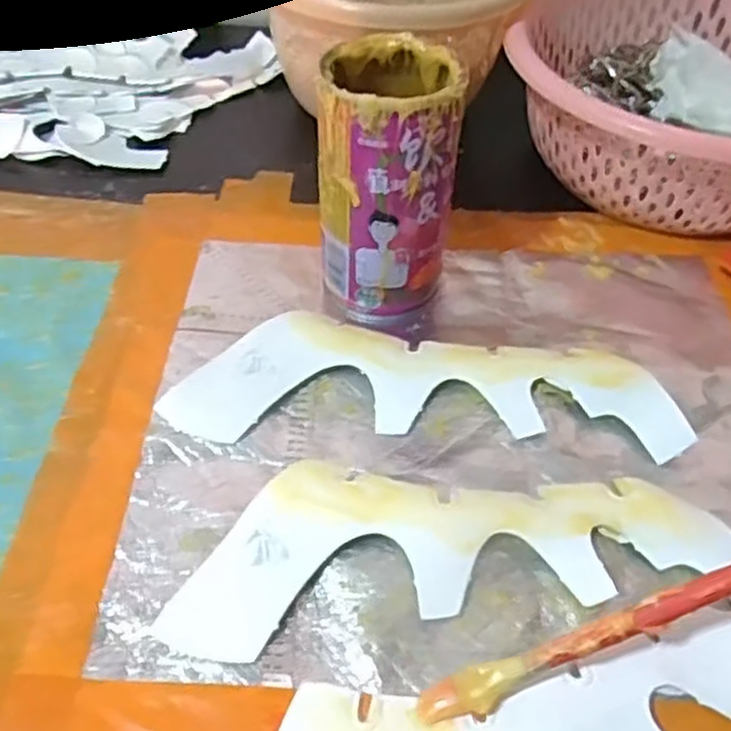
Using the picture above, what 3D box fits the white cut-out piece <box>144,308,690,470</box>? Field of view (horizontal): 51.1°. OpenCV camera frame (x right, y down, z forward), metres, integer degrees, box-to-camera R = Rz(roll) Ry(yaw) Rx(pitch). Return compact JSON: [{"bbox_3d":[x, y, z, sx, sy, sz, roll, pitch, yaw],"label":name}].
[{"bbox_3d":[0.028,0.006,0.357,0.226,0.009,0.069,2,53,-1],"label":"white cut-out piece"}]

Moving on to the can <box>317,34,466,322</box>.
[{"bbox_3d":[0.010,-0.088,0.372,0.065,0.117,0.070,2,47,-3],"label":"can"}]

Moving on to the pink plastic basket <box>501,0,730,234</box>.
[{"bbox_3d":[0.198,-0.165,0.481,0.216,0.087,0.200,2,47,-3],"label":"pink plastic basket"}]

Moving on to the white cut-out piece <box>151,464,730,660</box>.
[{"bbox_3d":[0.035,0.065,0.304,0.216,0.011,0.068,-6,48,-10],"label":"white cut-out piece"}]

